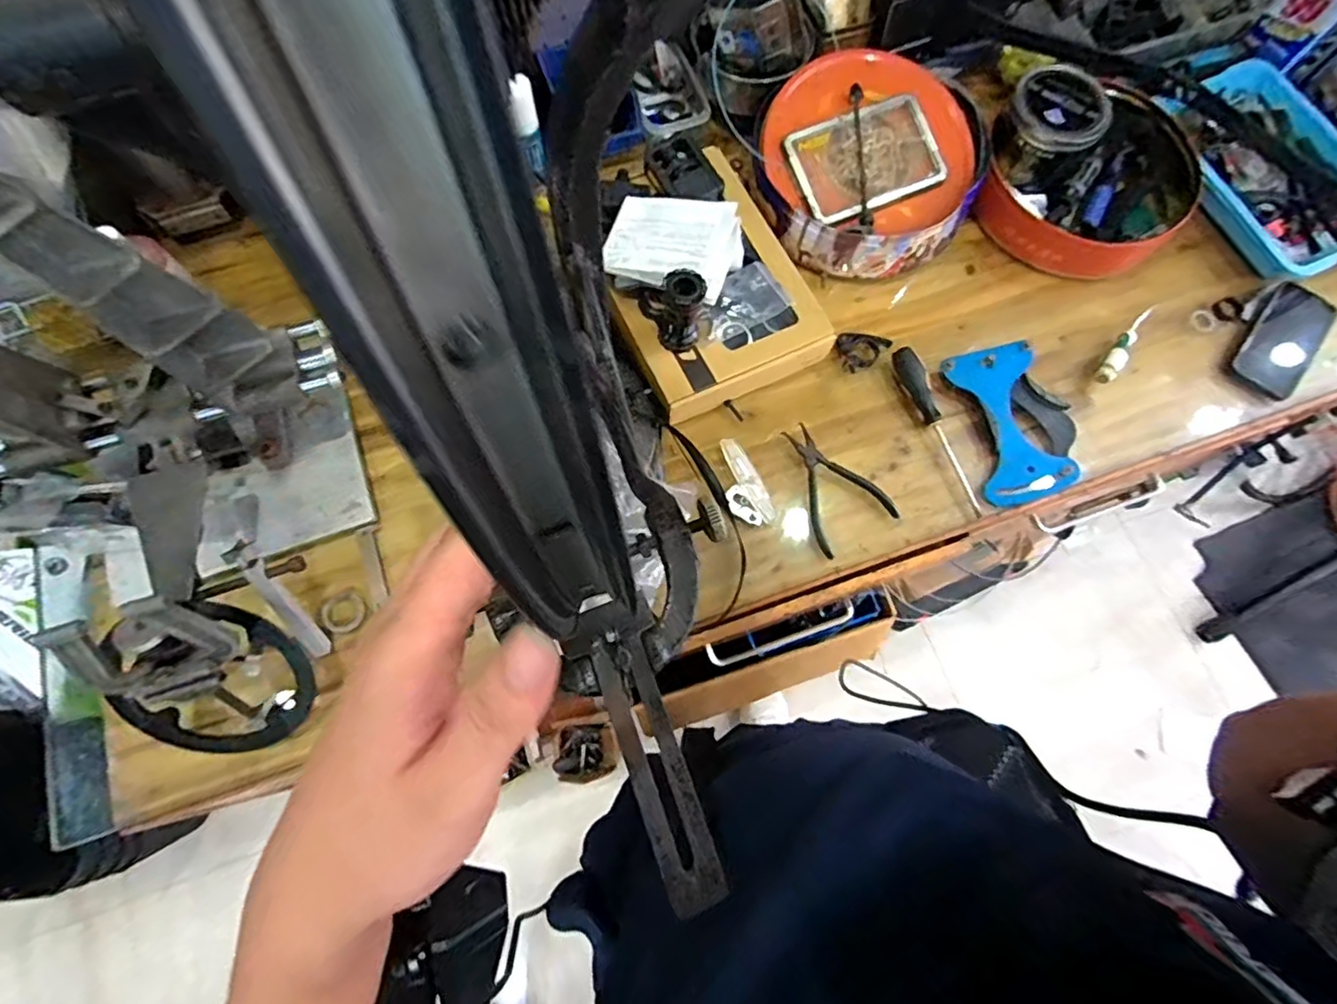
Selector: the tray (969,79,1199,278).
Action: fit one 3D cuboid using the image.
[{"bbox_3d":[0.567,-0.437,0.828,0.264,0.064,0.293,39,76,10],"label":"tray"}]

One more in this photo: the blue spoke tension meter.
[{"bbox_3d":[0.425,-0.096,0.756,0.132,0.041,0.194,-12,73,-5],"label":"blue spoke tension meter"}]

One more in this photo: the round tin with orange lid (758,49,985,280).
[{"bbox_3d":[0.258,-0.430,0.788,0.275,0.107,0.259,0,73,-1],"label":"round tin with orange lid"}]

